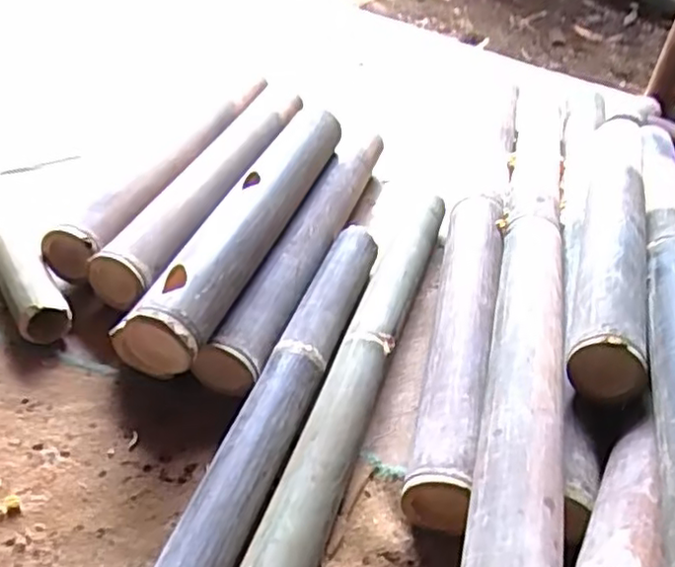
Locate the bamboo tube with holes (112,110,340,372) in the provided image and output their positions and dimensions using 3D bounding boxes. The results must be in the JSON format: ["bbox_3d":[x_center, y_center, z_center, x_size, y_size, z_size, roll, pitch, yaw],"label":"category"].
[{"bbox_3d":[-0.120,-0.075,0.831,0.113,0.098,0.468,15,41,10],"label":"bamboo tube with holes"}]

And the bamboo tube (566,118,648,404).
[{"bbox_3d":[0.355,-0.075,0.866,0.077,0.069,0.559,17,41,12],"label":"bamboo tube"}]

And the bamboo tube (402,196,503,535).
[{"bbox_3d":[0.145,0.049,0.803,0.071,0.064,0.500,13,41,7],"label":"bamboo tube"}]

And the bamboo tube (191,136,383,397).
[{"bbox_3d":[-0.026,-0.068,0.908,0.071,0.068,0.540,18,42,13],"label":"bamboo tube"}]

